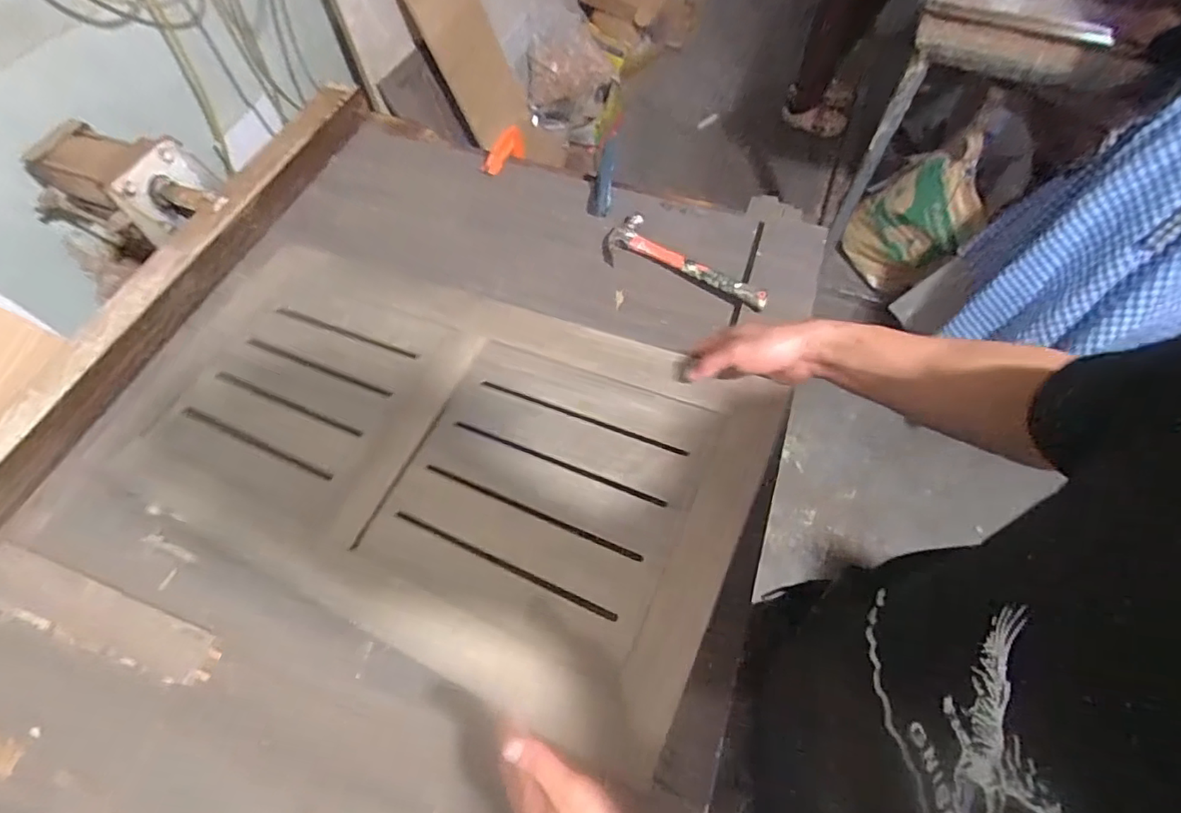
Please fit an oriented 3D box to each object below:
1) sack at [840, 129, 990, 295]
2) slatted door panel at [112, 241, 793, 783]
[{"bbox_3d":[0.917,-0.528,1.608,0.123,0.422,0.327,-39,67,-20],"label":"sack"},{"bbox_3d":[-0.194,0.029,0.642,0.722,0.024,0.390,20,65,21],"label":"slatted door panel"}]

